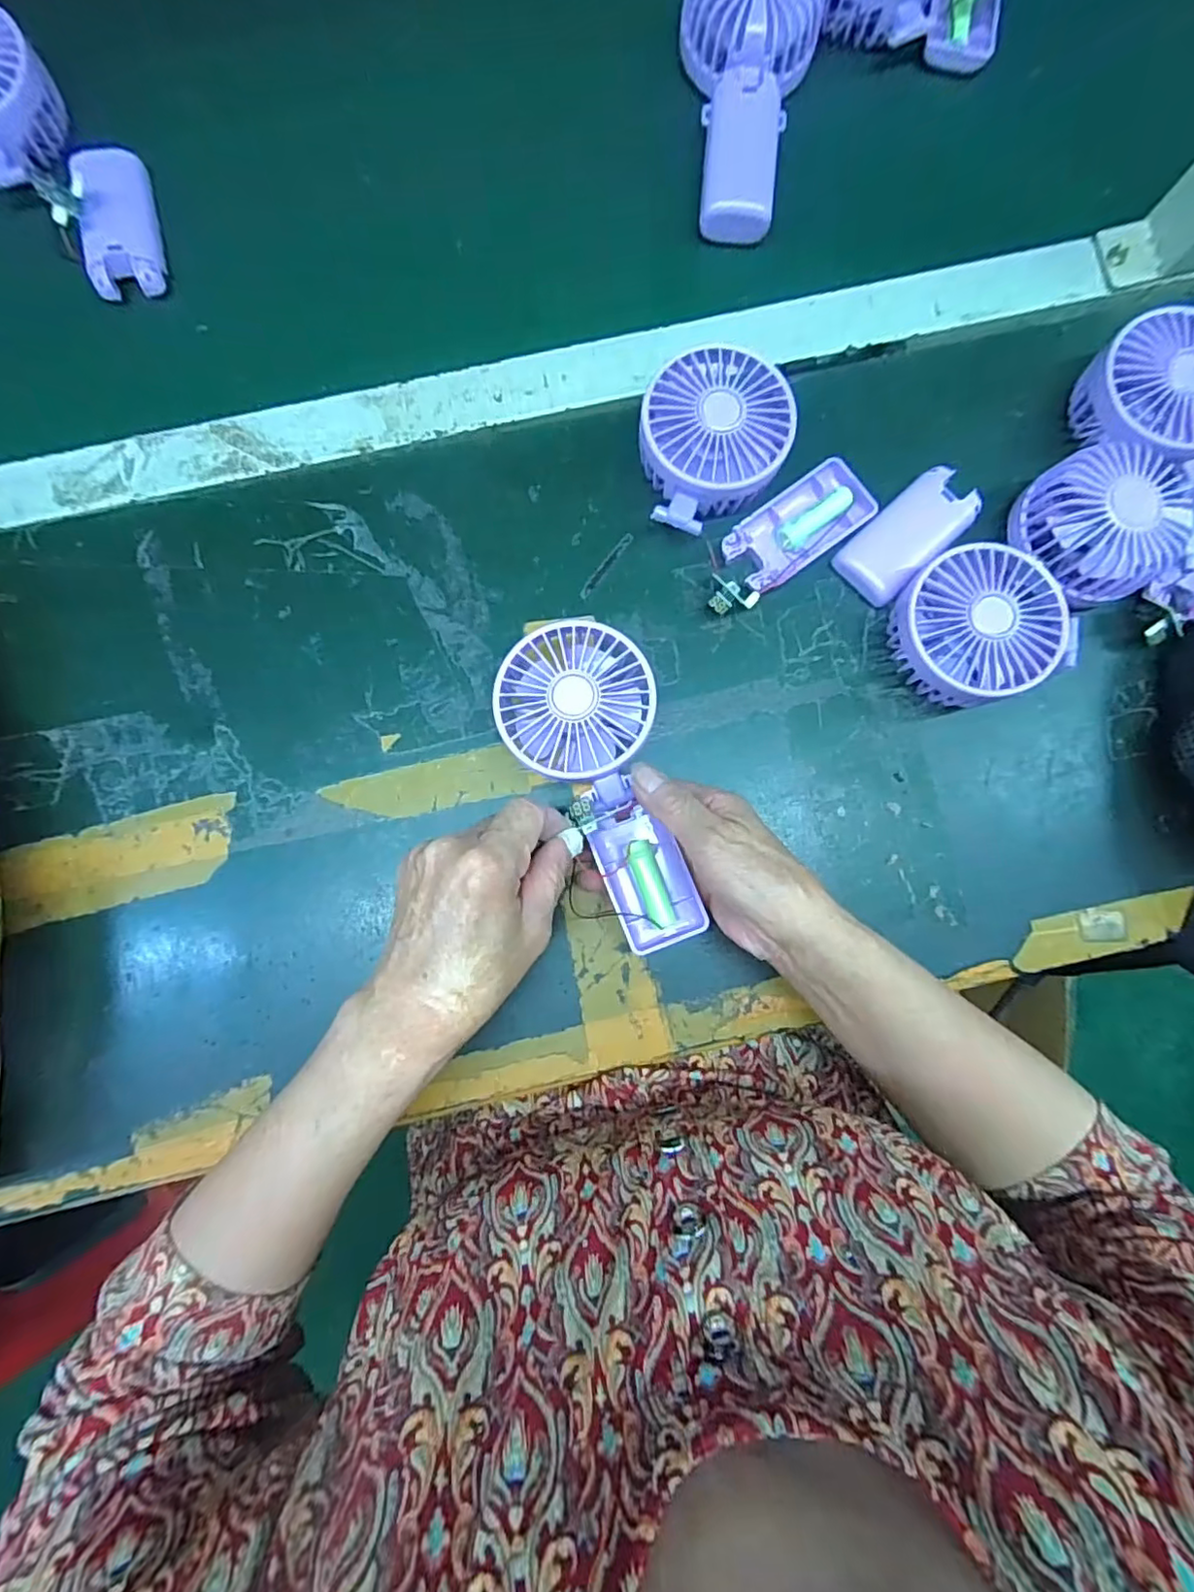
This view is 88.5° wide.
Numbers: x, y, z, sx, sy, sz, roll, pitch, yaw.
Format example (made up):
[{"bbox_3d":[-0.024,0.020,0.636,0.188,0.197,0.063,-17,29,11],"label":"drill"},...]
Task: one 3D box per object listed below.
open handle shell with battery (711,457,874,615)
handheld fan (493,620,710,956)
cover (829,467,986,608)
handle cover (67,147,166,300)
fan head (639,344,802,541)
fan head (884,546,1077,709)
[{"bbox_3d":[0.111,-0.156,0.371,0.117,0.020,0.045,-38,86,-4],"label":"open handle shell with battery"},{"bbox_3d":[0.005,-0.005,0.334,0.080,0.031,0.180,-20,92,-3],"label":"handheld fan"},{"bbox_3d":[0.188,-0.159,0.374,0.088,0.017,0.042,-43,86,-4],"label":"cover"},{"bbox_3d":[-0.299,-0.359,0.383,0.042,0.017,0.091,-11,91,-22],"label":"handle cover"},{"bbox_3d":[0.067,-0.204,0.362,0.083,0.041,0.098,13,84,1],"label":"fan head"},{"bbox_3d":[0.215,-0.095,0.352,0.086,0.044,0.084,0,84,-1],"label":"fan head"}]

